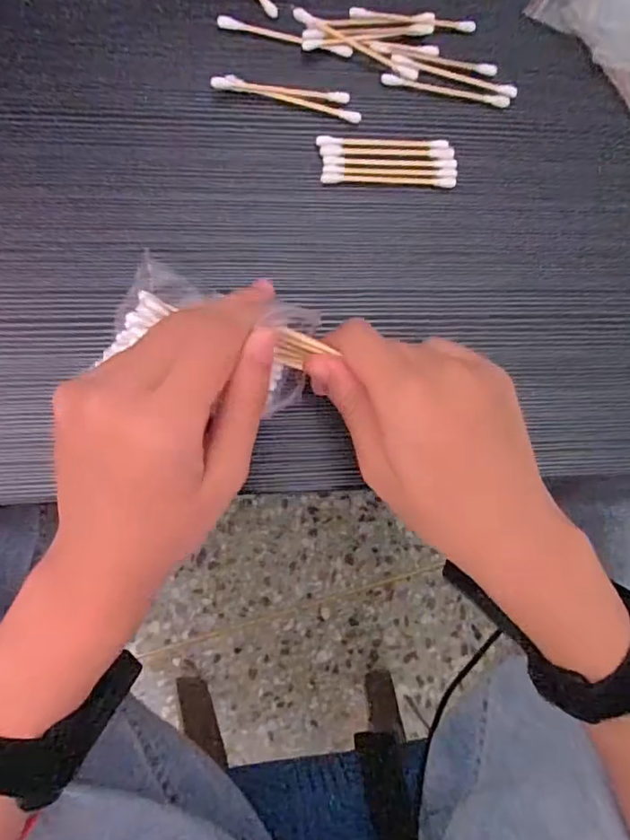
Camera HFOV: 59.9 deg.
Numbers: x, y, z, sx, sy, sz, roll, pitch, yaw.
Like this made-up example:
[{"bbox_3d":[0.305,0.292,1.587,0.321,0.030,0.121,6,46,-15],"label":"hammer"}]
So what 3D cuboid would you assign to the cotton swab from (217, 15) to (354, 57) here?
[{"bbox_3d":[-0.015,-0.196,0.280,0.069,0.006,0.006,12,82,-6],"label":"cotton swab"}]

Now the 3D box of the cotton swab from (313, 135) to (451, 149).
[{"bbox_3d":[0.035,-0.142,0.282,0.068,0.006,0.004,-2,83,-7],"label":"cotton swab"}]

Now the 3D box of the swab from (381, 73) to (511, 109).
[{"bbox_3d":[0.069,-0.174,0.290,0.068,0.005,0.006,8,82,-6],"label":"swab"}]

